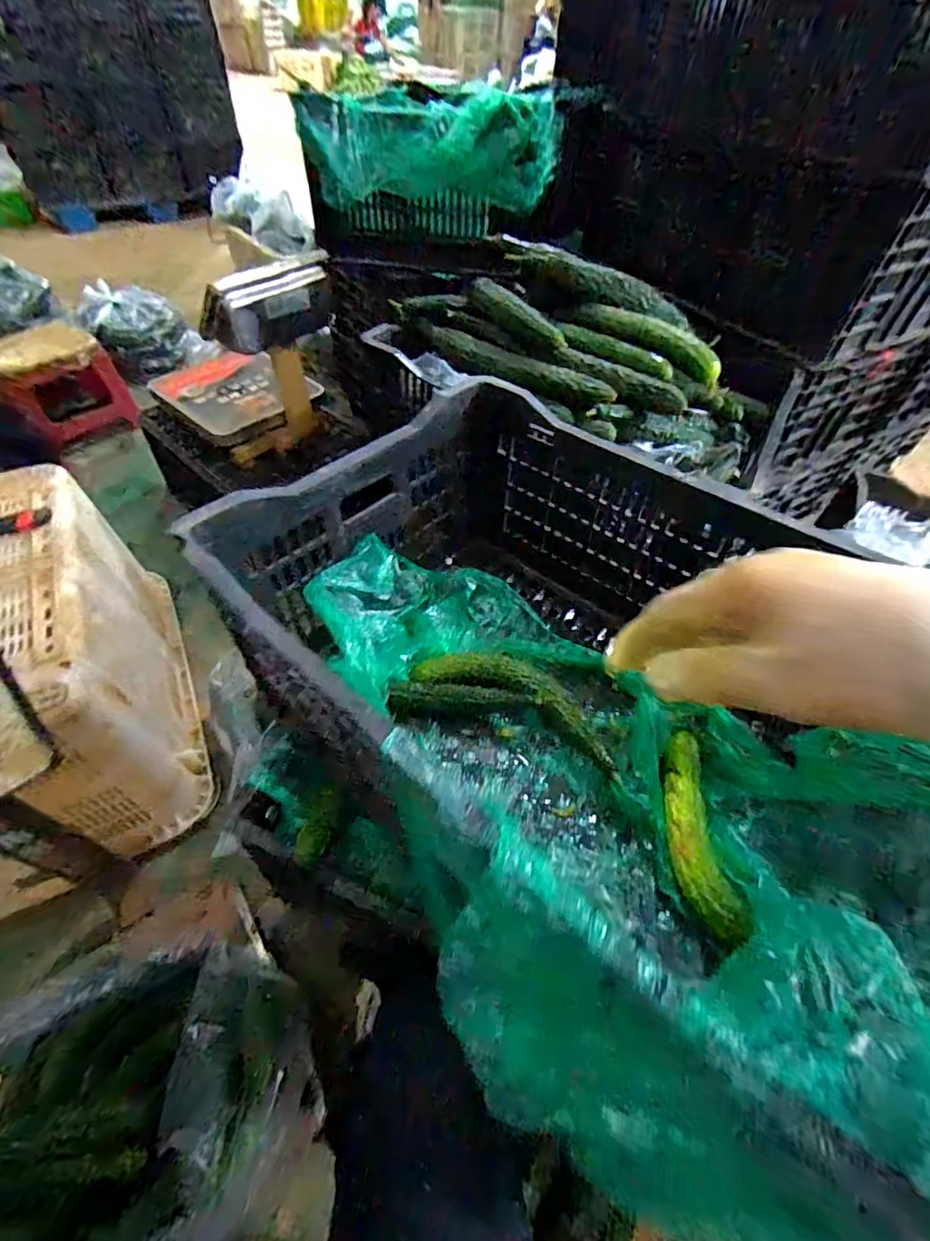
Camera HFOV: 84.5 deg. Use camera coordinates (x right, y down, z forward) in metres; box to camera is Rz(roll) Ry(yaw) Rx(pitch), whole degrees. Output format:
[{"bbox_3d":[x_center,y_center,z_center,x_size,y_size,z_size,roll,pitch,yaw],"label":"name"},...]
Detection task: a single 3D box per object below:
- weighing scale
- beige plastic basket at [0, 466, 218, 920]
[{"bbox_3d":[-0.497,-0.572,1.089,0.435,0.371,0.245,35,58,23],"label":"weighing scale"},{"bbox_3d":[-0.755,0.094,0.864,0.434,0.369,0.623,-20,55,-17],"label":"beige plastic basket"}]

